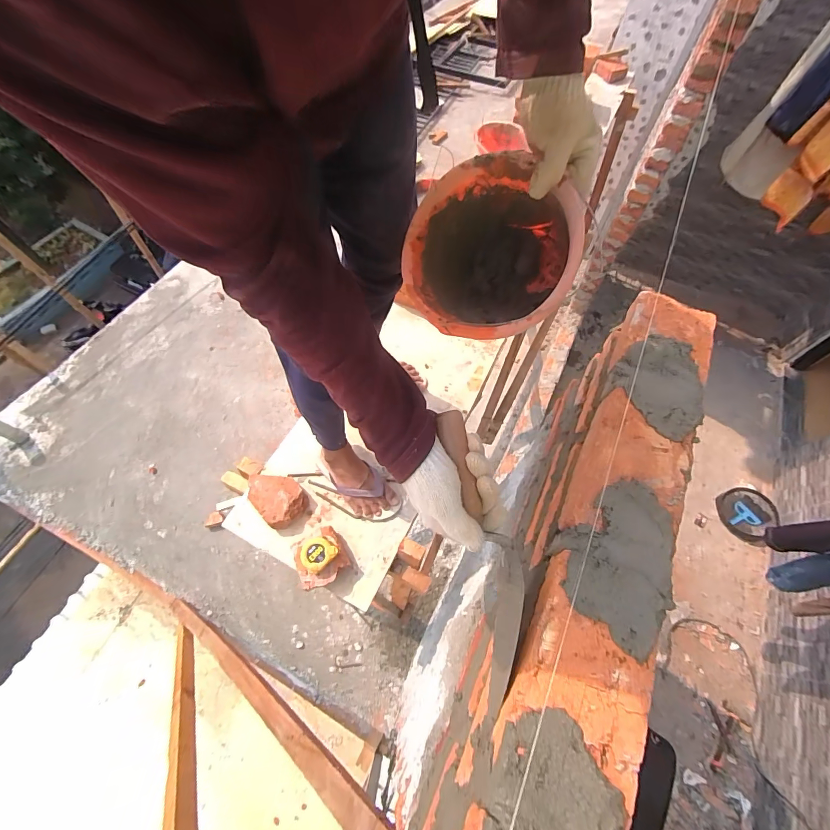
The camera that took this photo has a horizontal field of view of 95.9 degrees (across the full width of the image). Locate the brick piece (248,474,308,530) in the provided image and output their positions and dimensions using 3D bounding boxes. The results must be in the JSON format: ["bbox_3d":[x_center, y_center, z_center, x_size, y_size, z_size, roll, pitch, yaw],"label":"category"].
[{"bbox_3d":[-0.328,0.192,0.895,0.105,0.056,0.146,-40,69,-19],"label":"brick piece"}]

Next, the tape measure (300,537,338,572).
[{"bbox_3d":[-0.209,0.298,0.795,0.067,0.027,0.066,0,62,0],"label":"tape measure"}]

